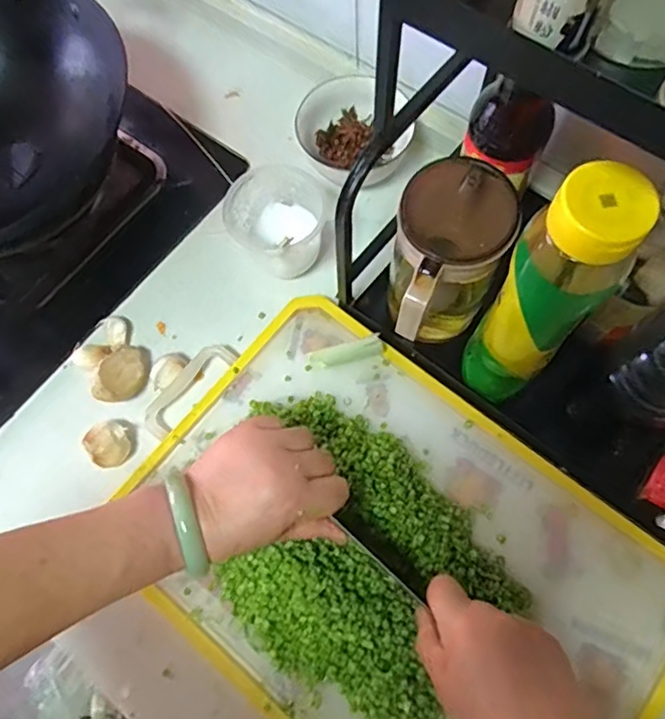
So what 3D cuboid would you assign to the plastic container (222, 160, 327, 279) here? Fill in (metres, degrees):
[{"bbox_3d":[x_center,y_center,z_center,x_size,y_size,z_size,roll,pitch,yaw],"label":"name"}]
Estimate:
[{"bbox_3d":[-0.046,-0.134,0.536,0.087,0.059,0.087,-1,74,4],"label":"plastic container"}]

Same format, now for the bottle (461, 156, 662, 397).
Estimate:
[{"bbox_3d":[0.146,-0.037,0.412,0.066,0.231,0.076,33,75,12],"label":"bottle"}]

